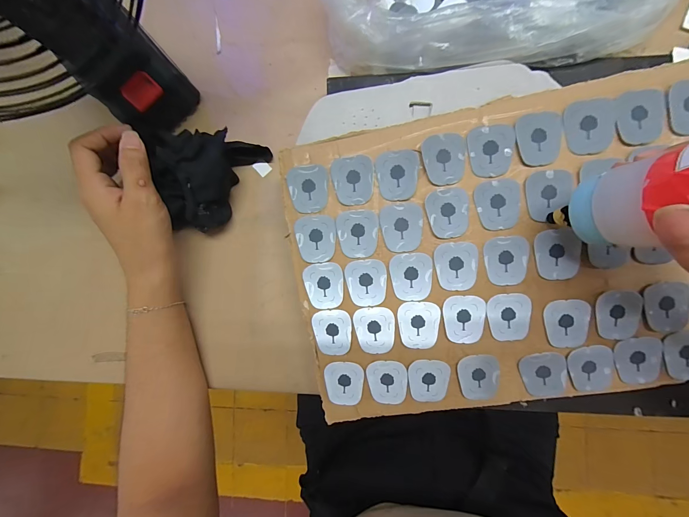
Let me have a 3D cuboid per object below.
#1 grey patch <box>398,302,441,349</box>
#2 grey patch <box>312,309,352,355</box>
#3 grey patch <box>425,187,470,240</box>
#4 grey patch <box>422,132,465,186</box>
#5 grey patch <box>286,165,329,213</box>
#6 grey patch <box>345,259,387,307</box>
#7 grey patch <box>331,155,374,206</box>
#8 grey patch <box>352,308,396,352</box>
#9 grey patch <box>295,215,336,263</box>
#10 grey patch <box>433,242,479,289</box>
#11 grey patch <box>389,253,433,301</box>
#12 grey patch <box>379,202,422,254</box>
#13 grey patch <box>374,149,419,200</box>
[{"bbox_3d":[0.062,0.055,0.239,0.033,0.004,0.038,-1,87,5],"label":"grey patch"},{"bbox_3d":[-0.010,0.063,0.246,0.032,0.004,0.038,-5,87,5],"label":"grey patch"},{"bbox_3d":[0.082,-0.036,0.229,0.033,0.004,0.038,-7,87,5],"label":"grey patch"},{"bbox_3d":[0.079,-0.078,0.228,0.032,0.004,0.039,-7,93,0],"label":"grey patch"},{"bbox_3d":[-0.029,-0.057,0.238,0.032,0.005,0.037,-4,87,5],"label":"grey patch"},{"bbox_3d":[0.018,0.020,0.238,0.033,0.004,0.037,-2,87,5],"label":"grey patch"},{"bbox_3d":[0.007,-0.063,0.234,0.033,0.005,0.038,-4,87,5],"label":"grey patch"},{"bbox_3d":[0.025,0.060,0.241,0.033,0.004,0.038,-2,87,5],"label":"grey patch"},{"bbox_3d":[-0.024,-0.016,0.241,0.033,0.004,0.039,-3,93,3],"label":"grey patch"},{"bbox_3d":[0.090,0.006,0.232,0.033,0.004,0.037,-4,87,5],"label":"grey patch"},{"bbox_3d":[0.054,0.015,0.235,0.033,0.004,0.038,-3,87,5],"label":"grey patch"},{"bbox_3d":[0.046,-0.025,0.234,0.033,0.005,0.039,-4,87,5],"label":"grey patch"},{"bbox_3d":[0.042,-0.066,0.230,0.032,0.006,0.037,-3,87,5],"label":"grey patch"}]

